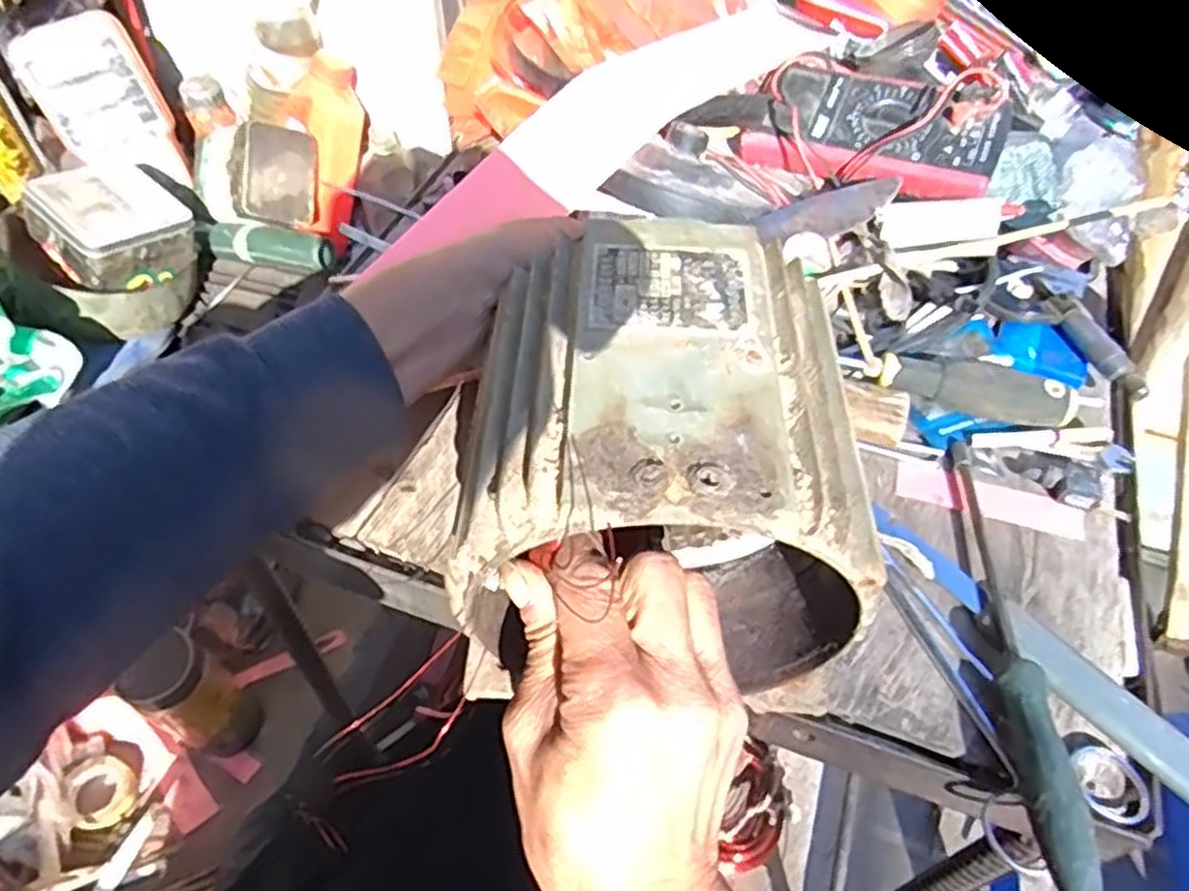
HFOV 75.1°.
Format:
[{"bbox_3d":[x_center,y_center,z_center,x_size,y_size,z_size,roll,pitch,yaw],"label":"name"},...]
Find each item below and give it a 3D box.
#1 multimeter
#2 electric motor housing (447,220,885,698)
[{"bbox_3d":[0.203,-0.238,0.565,0.180,0.044,0.110,17,72,17],"label":"multimeter"},{"bbox_3d":[0.032,0.004,0.337,0.140,0.136,0.150,5,53,1],"label":"electric motor housing"}]

